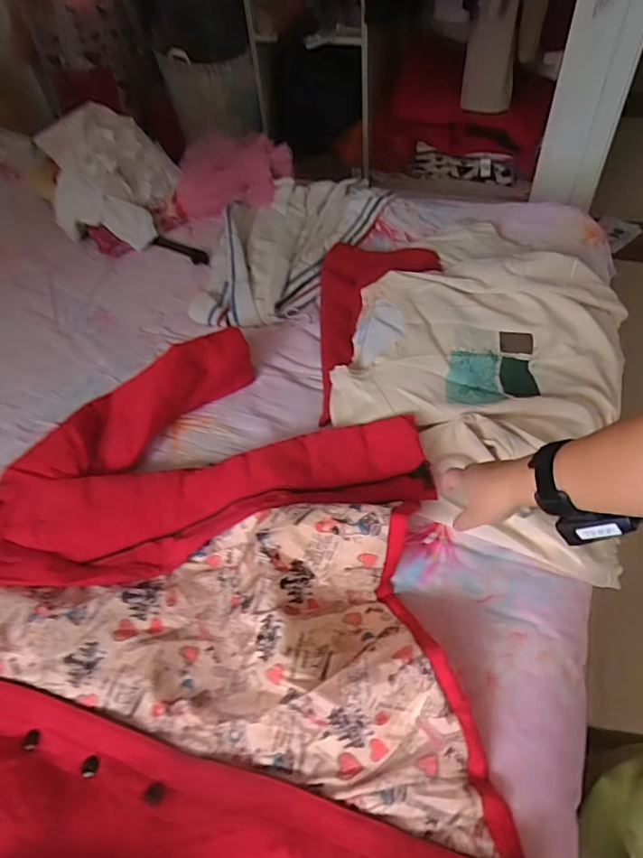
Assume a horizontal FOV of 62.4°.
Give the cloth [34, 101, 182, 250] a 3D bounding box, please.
[{"bbox_3d":[-0.488,-0.571,1.218,0.232,0.240,0.210,7,54,10],"label":"cloth"}]

